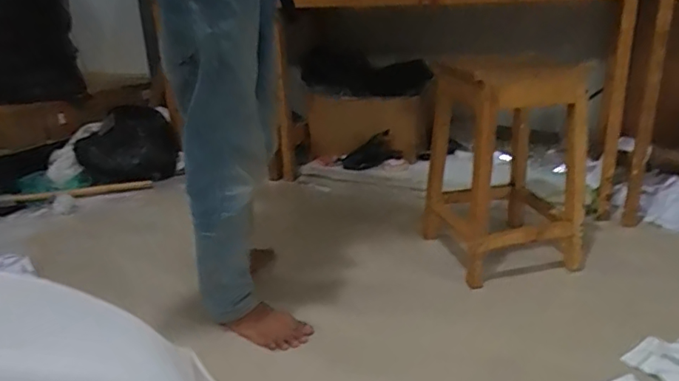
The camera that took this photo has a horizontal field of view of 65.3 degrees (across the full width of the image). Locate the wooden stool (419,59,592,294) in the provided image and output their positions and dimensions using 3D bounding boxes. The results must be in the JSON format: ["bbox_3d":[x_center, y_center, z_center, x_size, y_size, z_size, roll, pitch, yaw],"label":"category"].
[{"bbox_3d":[0.416,-0.080,1.387,0.312,0.500,0.351,-7,22,-13],"label":"wooden stool"}]

